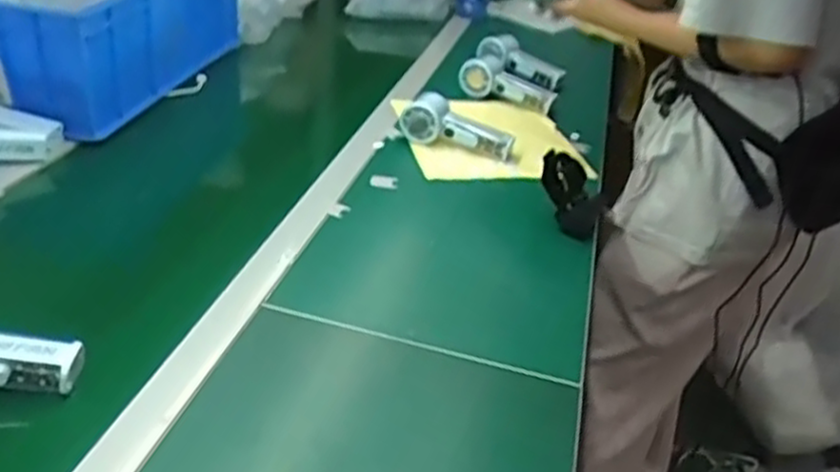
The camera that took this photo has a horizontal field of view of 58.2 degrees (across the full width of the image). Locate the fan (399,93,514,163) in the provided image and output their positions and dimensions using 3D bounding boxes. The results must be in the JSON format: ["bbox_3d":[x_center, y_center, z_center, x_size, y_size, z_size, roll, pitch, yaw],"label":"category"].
[{"bbox_3d":[0.045,-0.135,1.008,0.154,0.074,0.047,21,34,22],"label":"fan"}]

